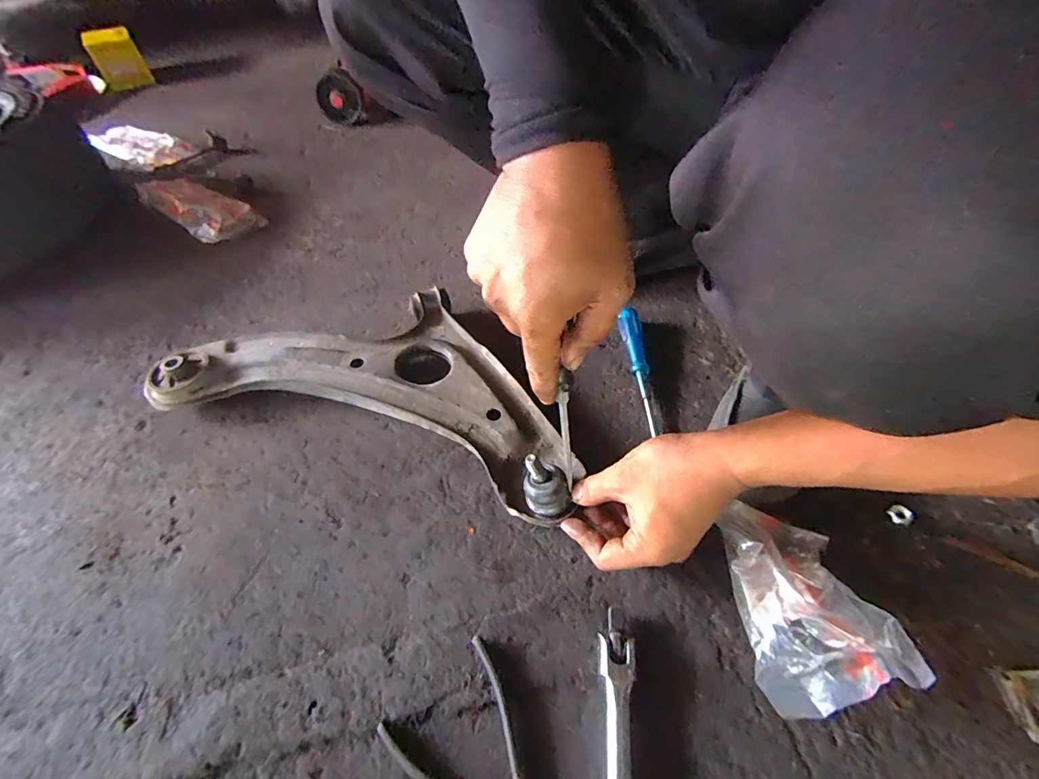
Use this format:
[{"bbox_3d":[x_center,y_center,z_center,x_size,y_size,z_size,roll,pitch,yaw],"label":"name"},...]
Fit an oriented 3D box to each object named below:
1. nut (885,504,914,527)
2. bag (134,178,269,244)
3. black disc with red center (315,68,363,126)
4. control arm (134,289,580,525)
[{"bbox_3d":[0.355,0.118,0.413,0.021,0.010,0.019,-19,53,-12],"label":"nut"},{"bbox_3d":[-0.587,-0.337,0.802,0.250,0.044,0.111,28,58,23],"label":"bag"},{"bbox_3d":[-0.429,-0.697,1.056,0.099,0.017,0.117,15,88,-28],"label":"black disc with red center"},{"bbox_3d":[-0.150,-0.025,0.509,0.483,0.059,0.240,17,54,15],"label":"control arm"}]

